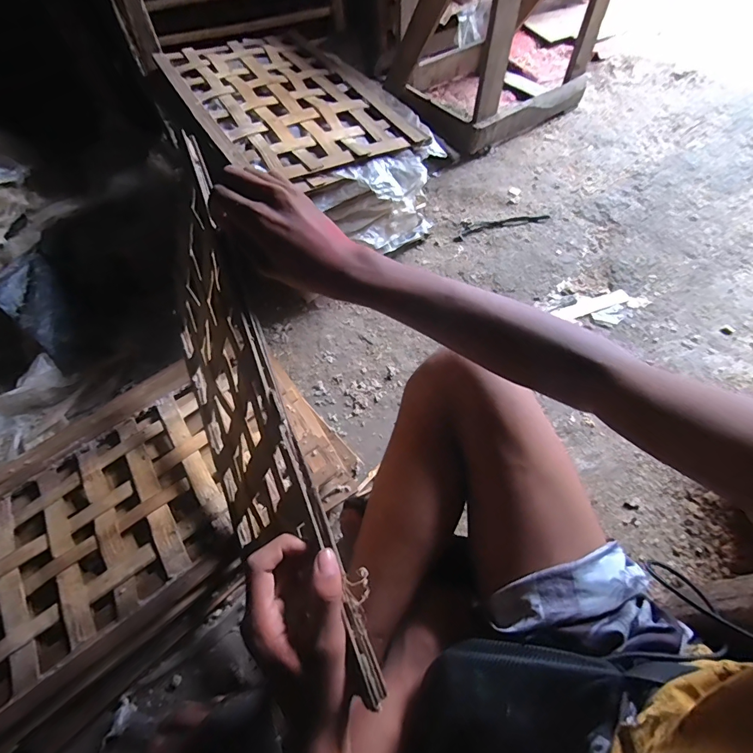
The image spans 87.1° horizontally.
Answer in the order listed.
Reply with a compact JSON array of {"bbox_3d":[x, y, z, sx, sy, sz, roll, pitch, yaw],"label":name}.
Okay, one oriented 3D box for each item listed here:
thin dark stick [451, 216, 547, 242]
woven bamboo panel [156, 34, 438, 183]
[{"bbox_3d":[0.307,-0.374,0.983,0.236,0.019,0.042,-11,56,-6],"label":"thin dark stick"},{"bbox_3d":[-0.179,-0.565,0.789,0.370,0.017,0.522,-28,65,-19],"label":"woven bamboo panel"}]

